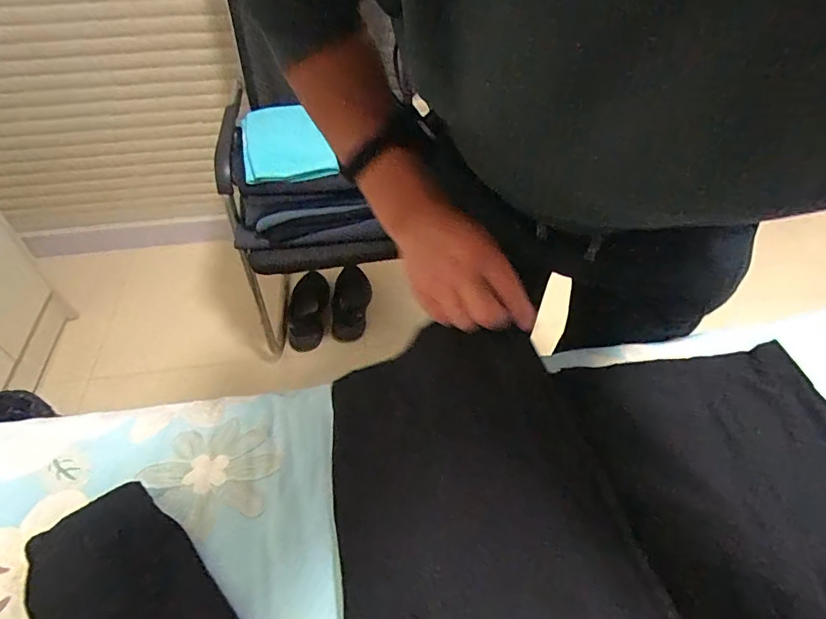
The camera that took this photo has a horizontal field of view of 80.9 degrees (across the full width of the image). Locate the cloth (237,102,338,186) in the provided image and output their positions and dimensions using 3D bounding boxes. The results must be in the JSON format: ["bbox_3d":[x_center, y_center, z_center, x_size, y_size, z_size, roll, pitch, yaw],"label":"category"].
[{"bbox_3d":[-0.284,-0.375,1.057,0.174,0.049,0.262,-13,49,-11],"label":"cloth"}]

